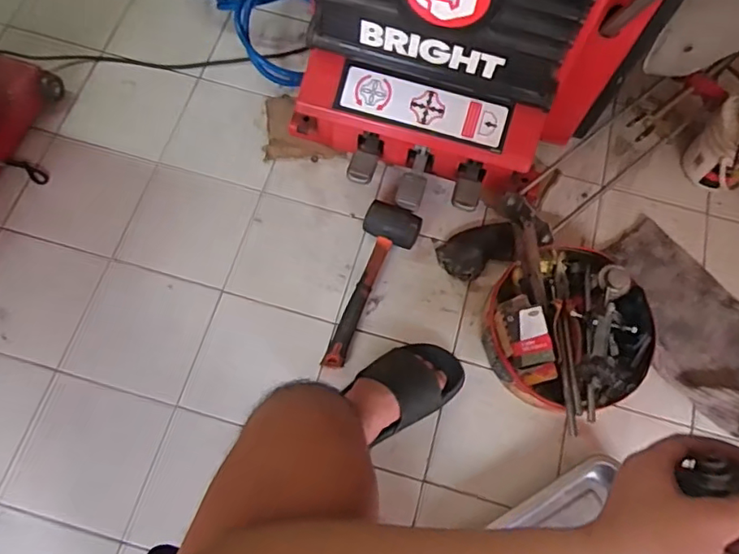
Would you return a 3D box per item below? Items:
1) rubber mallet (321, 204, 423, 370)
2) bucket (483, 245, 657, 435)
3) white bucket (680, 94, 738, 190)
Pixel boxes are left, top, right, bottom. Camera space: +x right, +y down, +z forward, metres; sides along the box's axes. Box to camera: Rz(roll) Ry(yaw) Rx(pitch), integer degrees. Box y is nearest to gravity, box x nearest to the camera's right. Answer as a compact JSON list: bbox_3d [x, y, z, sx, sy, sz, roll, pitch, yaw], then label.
[{"bbox_3d":[0.008,0.018,0.930,0.095,0.053,0.289,15,72,3],"label":"rubber mallet"},{"bbox_3d":[0.315,0.078,0.883,0.245,0.108,0.248,1,71,-2],"label":"bucket"},{"bbox_3d":[0.633,-0.227,0.991,0.114,0.133,0.120,1,71,-2],"label":"white bucket"}]

